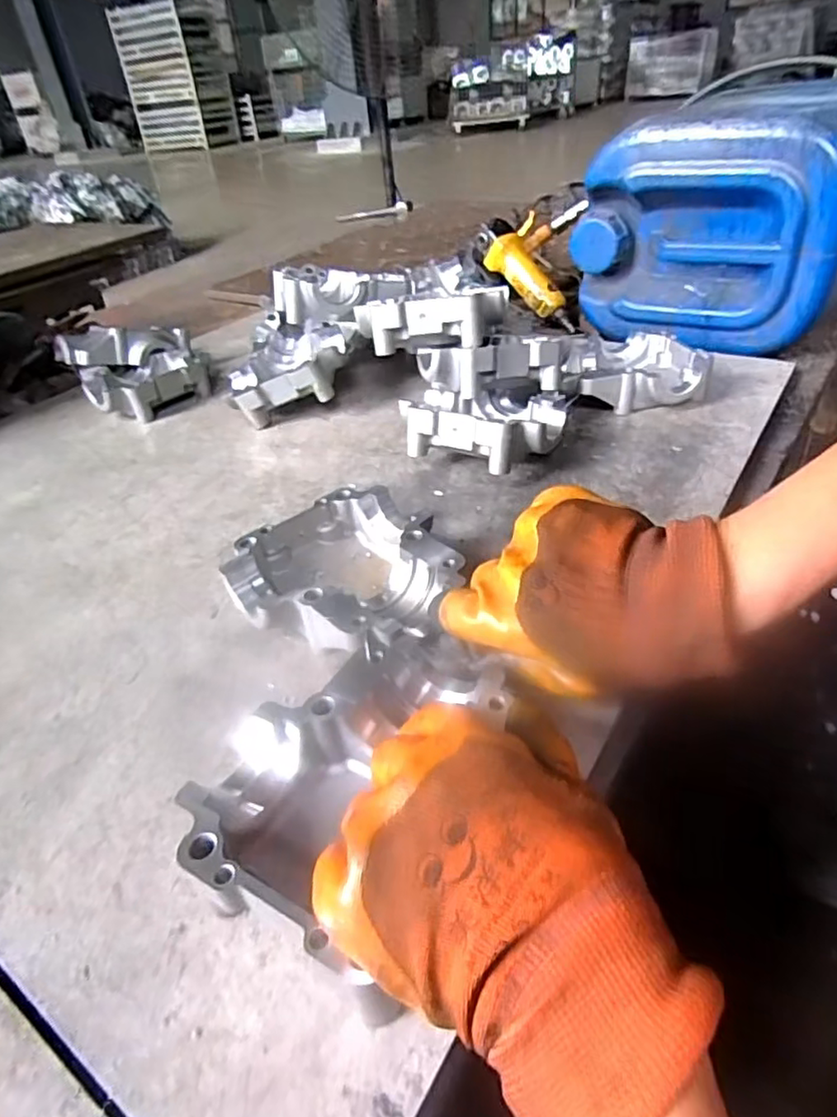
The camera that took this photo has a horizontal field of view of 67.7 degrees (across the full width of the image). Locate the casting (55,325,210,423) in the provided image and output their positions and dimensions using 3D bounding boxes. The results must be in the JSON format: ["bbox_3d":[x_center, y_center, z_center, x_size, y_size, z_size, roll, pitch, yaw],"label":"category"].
[{"bbox_3d":[-0.344,-0.239,0.770,0.147,0.075,0.188,-28,42,-25],"label":"casting"}]

